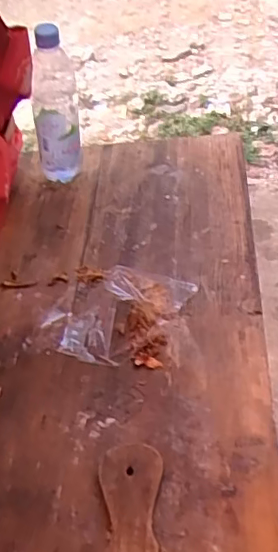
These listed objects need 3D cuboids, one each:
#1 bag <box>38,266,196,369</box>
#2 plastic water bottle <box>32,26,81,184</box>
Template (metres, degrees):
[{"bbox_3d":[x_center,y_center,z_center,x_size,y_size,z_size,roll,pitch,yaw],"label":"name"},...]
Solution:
[{"bbox_3d":[-0.026,0.037,0.655,0.154,0.060,0.129,8,51,14],"label":"bag"},{"bbox_3d":[-0.118,-0.232,0.782,0.069,0.236,0.054,-13,49,-4],"label":"plastic water bottle"}]

